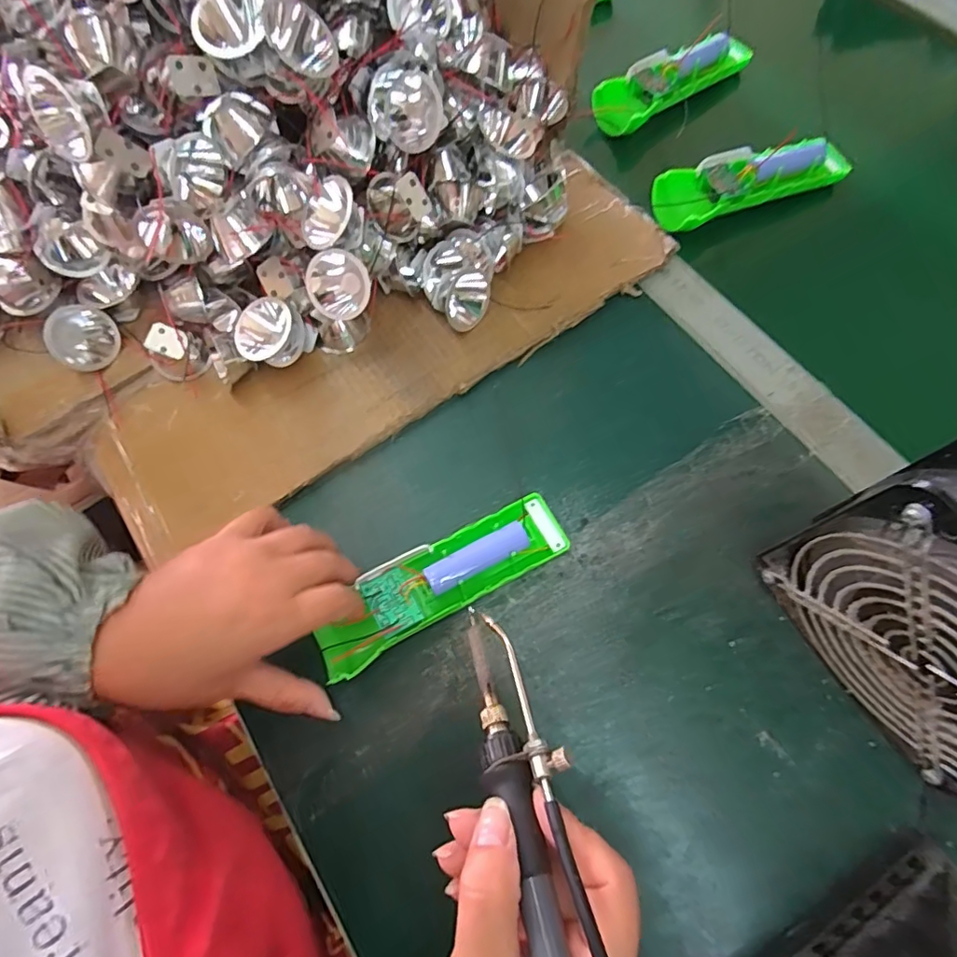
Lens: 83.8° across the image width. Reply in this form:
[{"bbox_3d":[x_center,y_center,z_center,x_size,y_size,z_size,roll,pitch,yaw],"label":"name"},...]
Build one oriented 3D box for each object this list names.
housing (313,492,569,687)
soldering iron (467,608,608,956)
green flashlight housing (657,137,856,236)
[{"bbox_3d":[-0.022,0.059,0.318,0.158,0.019,0.045,-29,71,-14],"label":"housing"},{"bbox_3d":[0.024,0.140,0.201,0.029,0.025,0.199,-14,45,-3],"label":"soldering iron"},{"bbox_3d":[0.217,-0.243,0.428,0.173,0.018,0.050,-20,69,-5],"label":"green flashlight housing"}]

